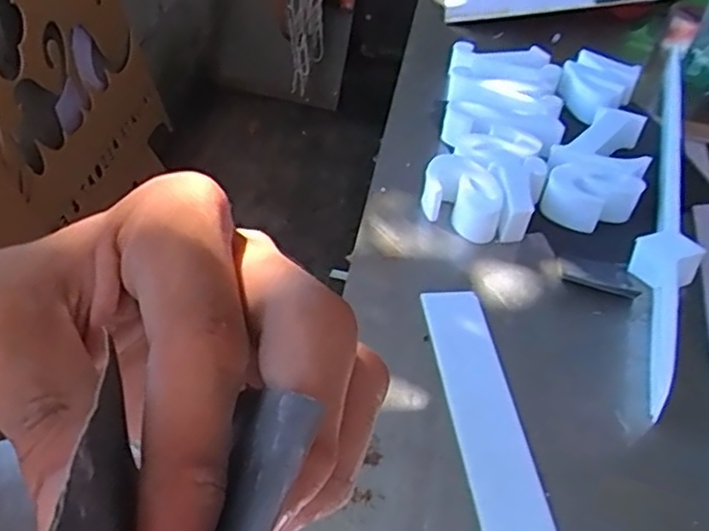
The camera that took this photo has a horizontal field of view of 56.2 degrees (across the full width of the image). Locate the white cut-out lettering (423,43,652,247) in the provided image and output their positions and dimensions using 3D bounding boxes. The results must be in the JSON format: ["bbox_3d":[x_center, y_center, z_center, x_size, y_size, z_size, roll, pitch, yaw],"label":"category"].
[{"bbox_3d":[0.204,-0.148,0.732,0.220,0.042,0.353,13,45,5],"label":"white cut-out lettering"}]

